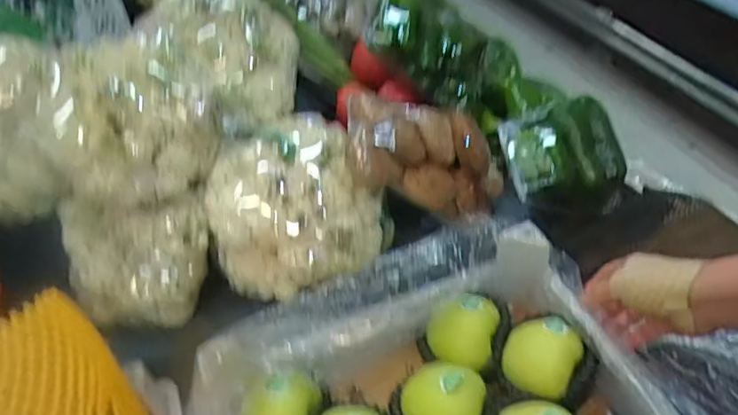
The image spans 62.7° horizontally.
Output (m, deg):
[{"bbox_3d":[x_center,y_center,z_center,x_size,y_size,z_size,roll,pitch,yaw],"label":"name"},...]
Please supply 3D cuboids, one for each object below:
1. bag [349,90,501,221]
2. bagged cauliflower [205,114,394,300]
[{"bbox_3d":[0.063,-0.039,0.632,0.162,0.120,0.090,-3,45,3],"label":"bag"},{"bbox_3d":[-0.080,-0.007,0.625,0.167,0.123,0.154,-3,45,3],"label":"bagged cauliflower"}]

